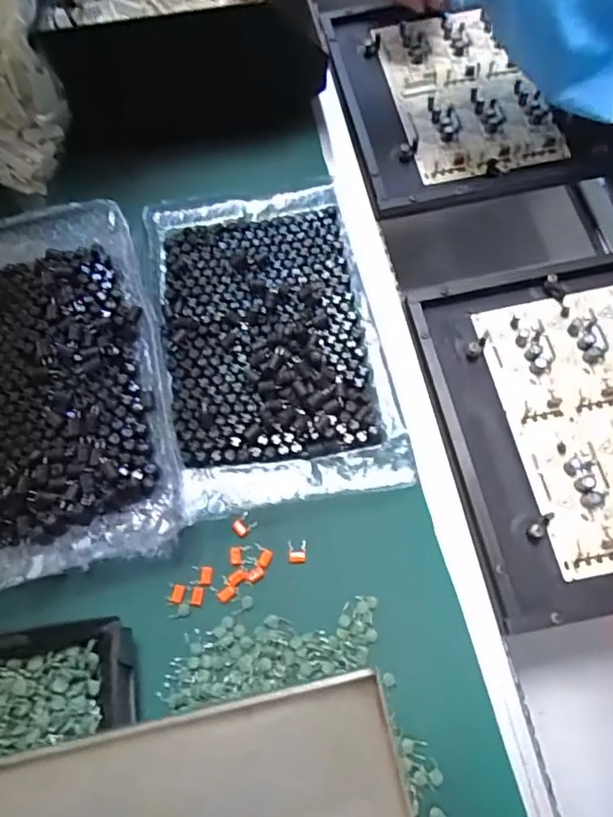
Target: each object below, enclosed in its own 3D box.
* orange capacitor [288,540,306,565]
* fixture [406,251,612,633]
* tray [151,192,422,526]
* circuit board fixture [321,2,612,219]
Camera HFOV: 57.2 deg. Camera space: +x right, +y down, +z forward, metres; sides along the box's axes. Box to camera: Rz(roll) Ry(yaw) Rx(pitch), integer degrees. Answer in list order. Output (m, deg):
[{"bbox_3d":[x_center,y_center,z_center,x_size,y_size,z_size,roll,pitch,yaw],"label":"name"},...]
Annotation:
[{"bbox_3d":[-0.006,0.098,0.382,0.012,0.004,0.015,-1,68,2],"label":"orange capacitor"},{"bbox_3d":[0.215,0.003,0.410,0.221,0.016,0.256,-11,68,-2],"label":"fixture"},{"bbox_3d":[-0.031,-0.059,0.431,0.155,0.025,0.266,-13,68,-3],"label":"tray"},{"bbox_3d":[0.149,-0.310,0.541,0.225,0.017,0.257,-11,68,-2],"label":"circuit board fixture"}]

